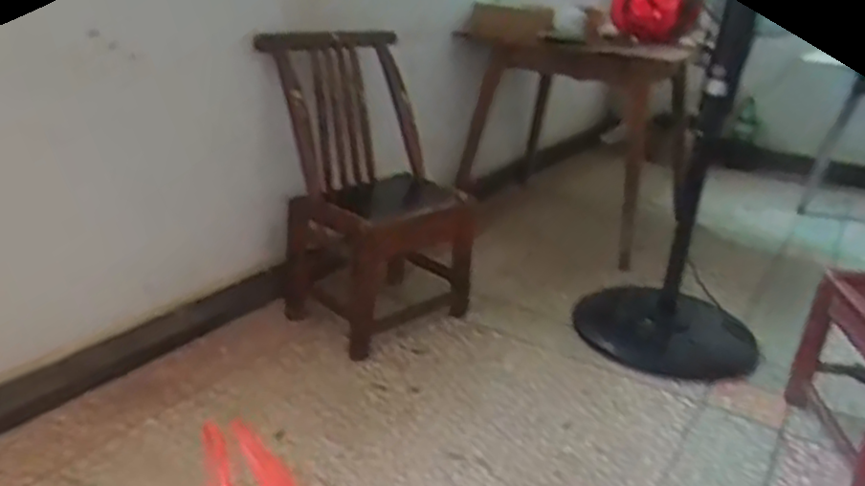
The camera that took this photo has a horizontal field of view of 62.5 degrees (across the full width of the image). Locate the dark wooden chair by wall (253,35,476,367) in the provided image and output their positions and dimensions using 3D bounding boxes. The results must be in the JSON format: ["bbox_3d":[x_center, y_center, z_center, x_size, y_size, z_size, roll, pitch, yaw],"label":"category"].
[{"bbox_3d":[-0.120,-0.107,1.576,0.372,0.624,0.346,-18,31,-41],"label":"dark wooden chair by wall"}]

